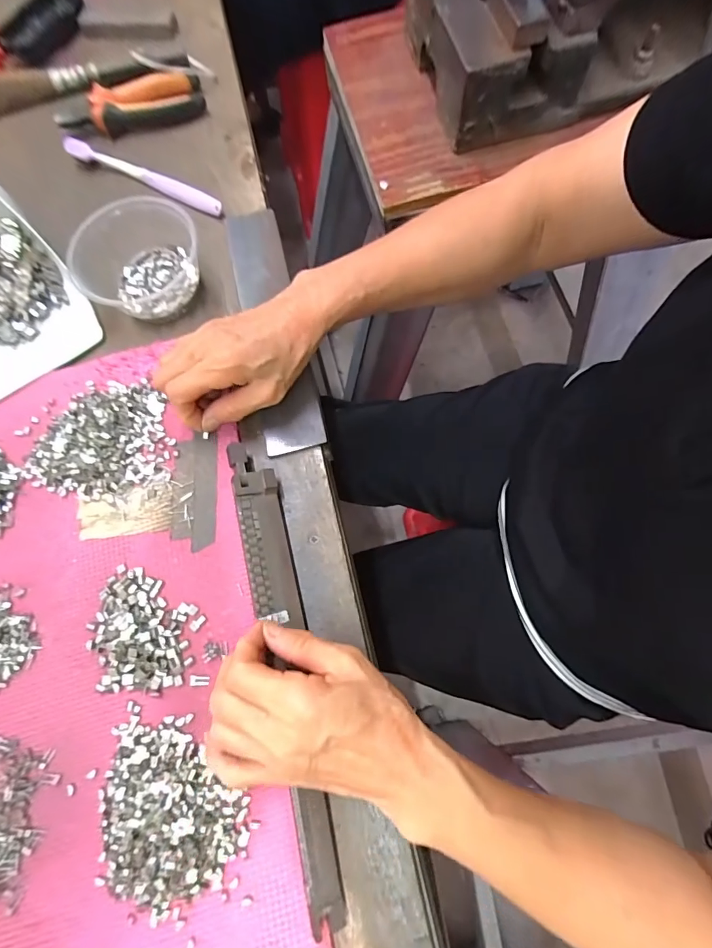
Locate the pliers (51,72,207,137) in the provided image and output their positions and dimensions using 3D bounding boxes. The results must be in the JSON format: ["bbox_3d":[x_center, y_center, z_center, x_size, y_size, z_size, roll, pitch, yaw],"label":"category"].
[{"bbox_3d":[-0.238,-0.389,0.458,0.148,0.026,0.047,-17,73,-1],"label":"pliers"}]

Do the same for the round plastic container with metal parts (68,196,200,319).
[{"bbox_3d":[-0.187,-0.185,0.380,0.101,0.057,0.088,-23,74,-5],"label":"round plastic container with metal parts"}]

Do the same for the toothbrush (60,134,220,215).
[{"bbox_3d":[-0.214,-0.302,0.435,0.184,0.018,0.015,25,76,9],"label":"toothbrush"}]

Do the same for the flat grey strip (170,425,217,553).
[{"bbox_3d":[-0.127,0.012,0.341,0.034,0.004,0.089,-3,75,0],"label":"flat grey strip"}]

